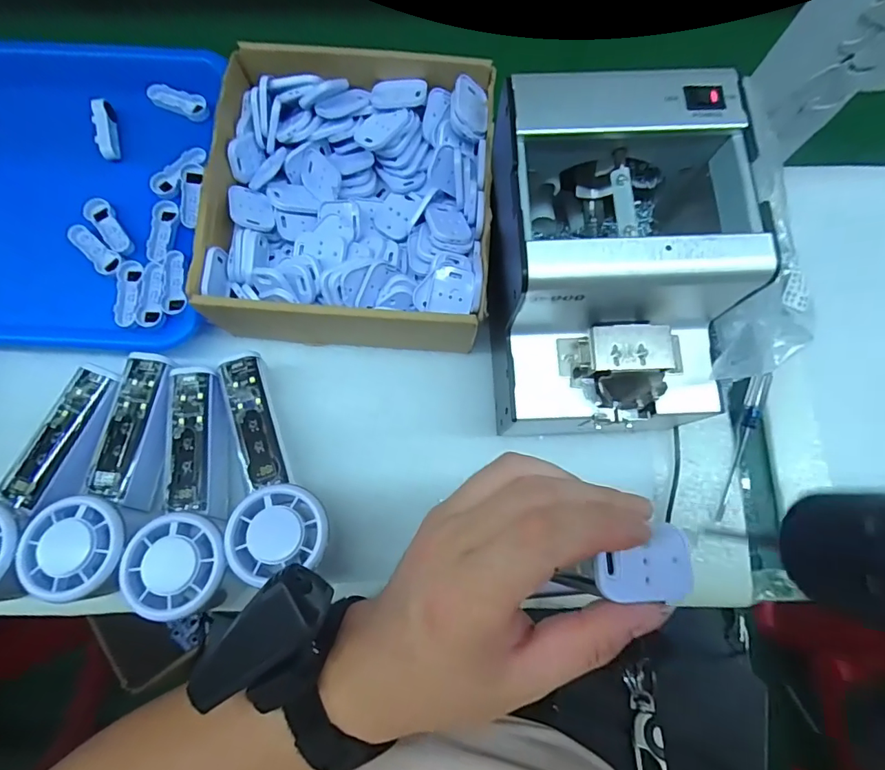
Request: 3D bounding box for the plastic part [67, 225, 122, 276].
[{"bbox_3d":[-0.267,-0.103,0.370,0.047,0.010,0.018,40,80,8],"label":"plastic part"}]

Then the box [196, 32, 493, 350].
[{"bbox_3d":[-0.062,-0.134,0.351,0.189,0.059,0.207,4,78,0],"label":"box"}]

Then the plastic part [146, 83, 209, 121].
[{"bbox_3d":[-0.223,-0.239,0.410,0.049,0.015,0.017,21,78,4],"label":"plastic part"}]

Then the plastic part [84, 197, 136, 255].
[{"bbox_3d":[-0.259,-0.123,0.373,0.016,0.010,0.048,-37,80,-8],"label":"plastic part"}]

